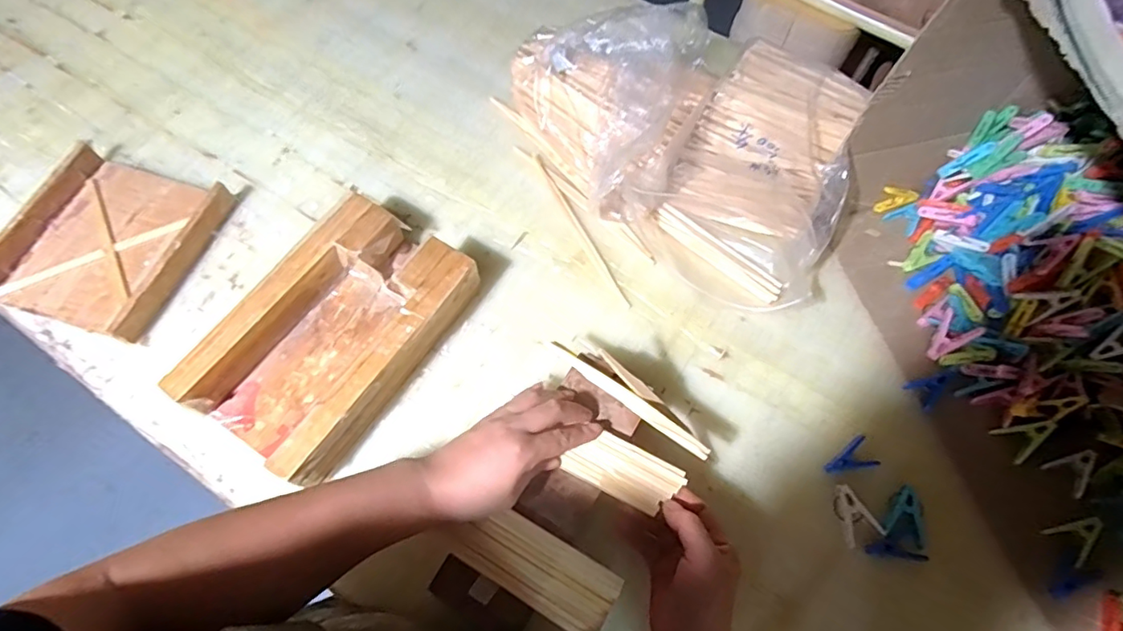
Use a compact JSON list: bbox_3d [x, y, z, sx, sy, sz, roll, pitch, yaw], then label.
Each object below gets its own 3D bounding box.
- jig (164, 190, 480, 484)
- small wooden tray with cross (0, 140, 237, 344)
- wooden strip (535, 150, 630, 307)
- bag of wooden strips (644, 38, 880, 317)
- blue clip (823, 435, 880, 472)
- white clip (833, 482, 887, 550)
[{"bbox_3d":[-0.232,0.017,0.560,0.169,0.062,0.266,30,68,12],"label":"jig"},{"bbox_3d":[-0.526,-0.090,0.624,0.206,0.035,0.201,16,66,6],"label":"small wooden tray with cross"},{"bbox_3d":[0.020,-0.109,0.657,0.011,0.011,0.238,-24,68,-12],"label":"wooden strip"},{"bbox_3d":[0.242,-0.173,0.636,0.204,0.099,0.298,27,68,11],"label":"bag of wooden strips"},{"bbox_3d":[0.287,0.144,0.540,0.053,0.004,0.030,-18,67,-9],"label":"blue clip"},{"bbox_3d":[0.279,0.190,0.517,0.036,0.005,0.053,-19,67,-10],"label":"white clip"}]

